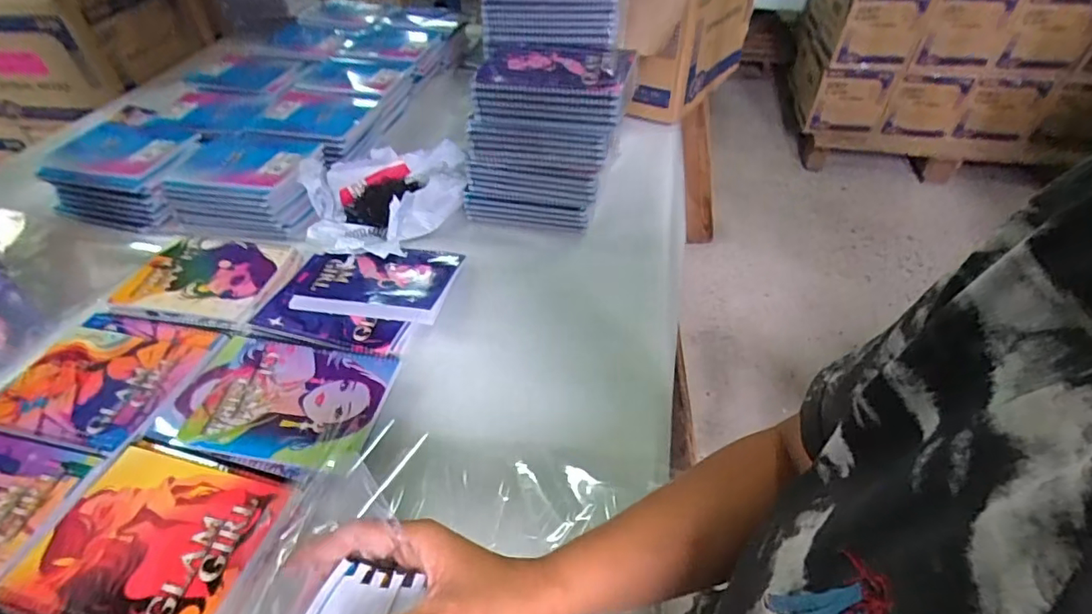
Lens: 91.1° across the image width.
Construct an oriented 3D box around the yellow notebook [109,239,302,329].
[{"bbox_3d":[-0.477,-0.043,0.751,0.208,0.015,0.154,8,45,8],"label":"yellow notebook"}]

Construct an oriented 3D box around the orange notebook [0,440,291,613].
[{"bbox_3d":[-0.360,0.211,0.485,0.200,0.008,0.162,12,46,12],"label":"orange notebook"}]

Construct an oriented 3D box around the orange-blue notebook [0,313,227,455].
[{"bbox_3d":[-0.513,0.077,0.624,0.199,0.008,0.175,9,45,9],"label":"orange-blue notebook"}]

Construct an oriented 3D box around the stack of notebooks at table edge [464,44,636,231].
[{"bbox_3d":[0.001,-0.261,0.822,0.235,0.228,0.166,12,46,12],"label":"stack of notebooks at table edge"}]

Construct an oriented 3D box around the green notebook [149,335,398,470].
[{"bbox_3d":[-0.299,0.098,0.599,0.232,0.012,0.154,10,45,10],"label":"green notebook"}]

